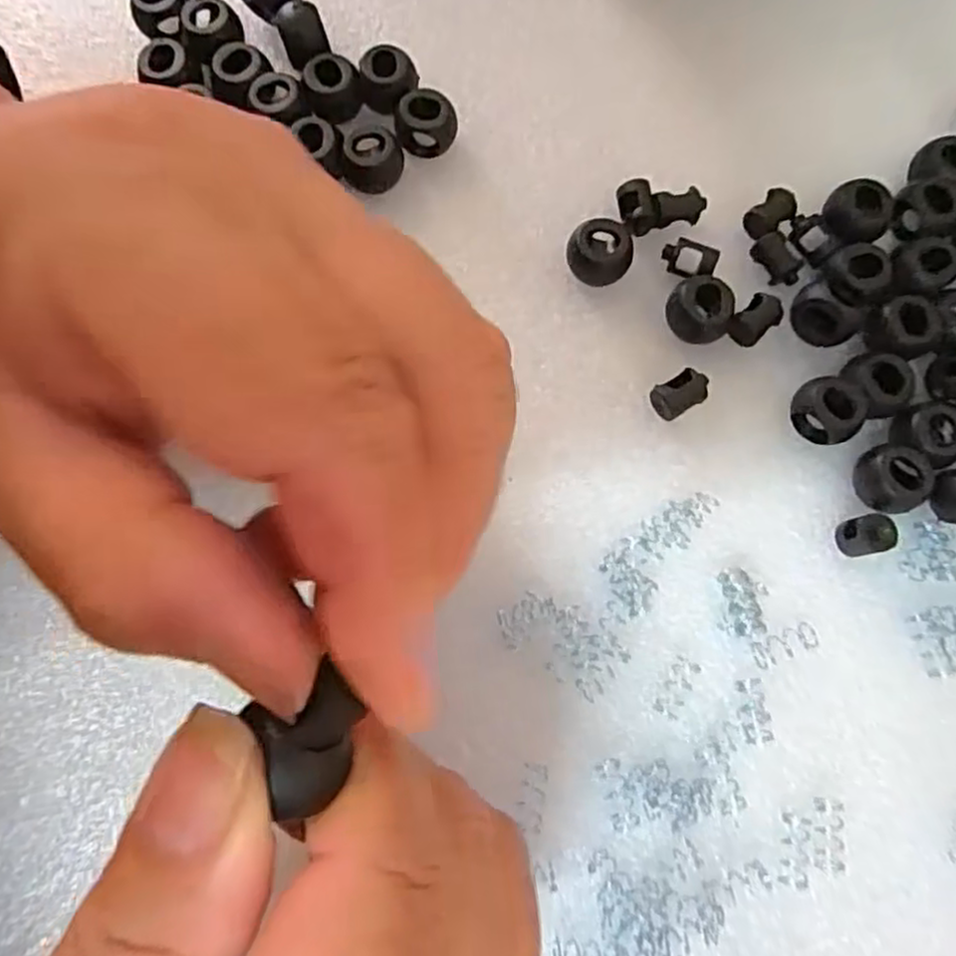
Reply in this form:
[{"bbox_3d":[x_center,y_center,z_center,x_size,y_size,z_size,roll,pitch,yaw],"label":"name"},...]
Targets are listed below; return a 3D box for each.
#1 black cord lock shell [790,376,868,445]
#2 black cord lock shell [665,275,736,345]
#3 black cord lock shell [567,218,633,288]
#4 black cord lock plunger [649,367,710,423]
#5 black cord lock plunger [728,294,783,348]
[{"bbox_3d":[0.092,-0.017,0.189,0.017,0.015,0.013,26,78,6],"label":"black cord lock shell"},{"bbox_3d":[0.060,-0.046,0.194,0.017,0.010,0.015,24,78,6],"label":"black cord lock shell"},{"bbox_3d":[0.034,-0.062,0.198,0.018,0.012,0.014,11,77,3],"label":"black cord lock shell"},{"bbox_3d":[0.054,-0.023,0.191,0.015,0.008,0.010,-31,79,-7],"label":"black cord lock plunger"},{"bbox_3d":[0.076,-0.043,0.196,0.015,0.008,0.009,-39,80,-8],"label":"black cord lock plunger"}]

